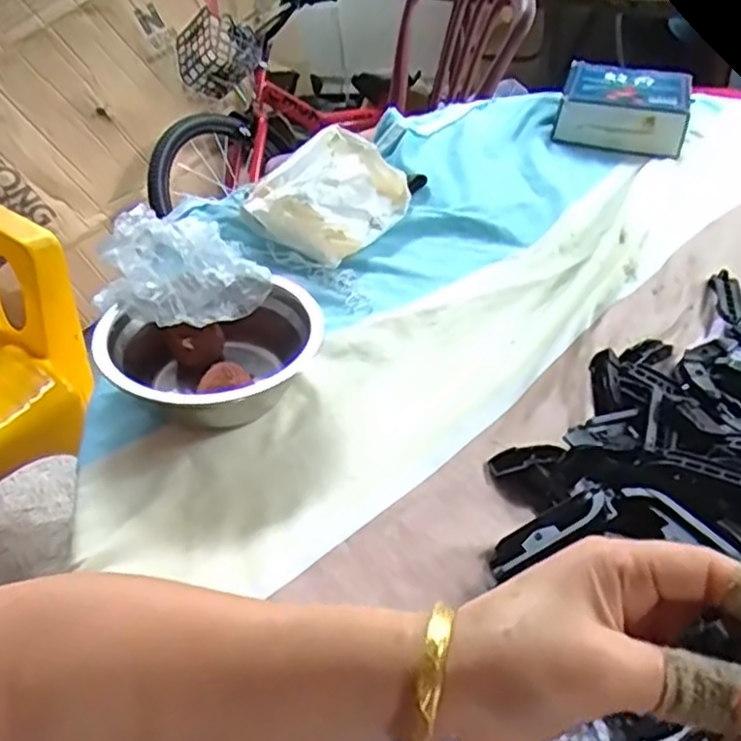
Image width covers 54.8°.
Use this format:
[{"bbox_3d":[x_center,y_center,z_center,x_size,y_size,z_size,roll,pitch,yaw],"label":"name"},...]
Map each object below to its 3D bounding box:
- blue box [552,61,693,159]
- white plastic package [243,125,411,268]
[{"bbox_3d":[0.296,-0.310,0.836,0.139,0.053,0.146,15,41,13],"label":"blue box"},{"bbox_3d":[-0.031,-0.151,0.619,0.102,0.049,0.148,22,43,21],"label":"white plastic package"}]

